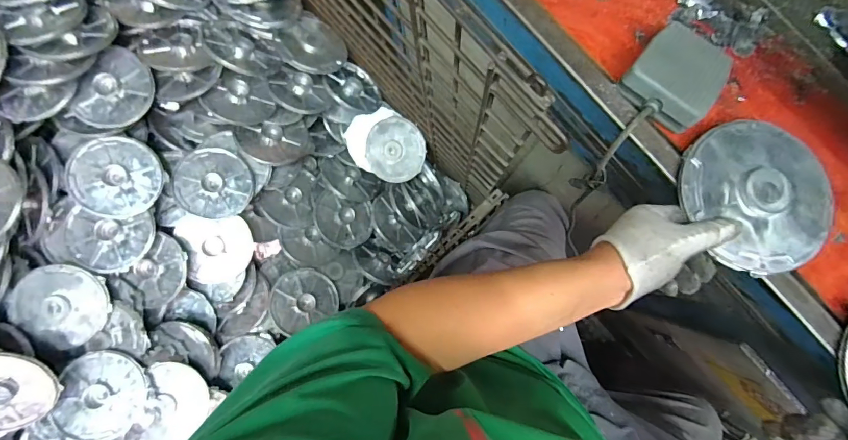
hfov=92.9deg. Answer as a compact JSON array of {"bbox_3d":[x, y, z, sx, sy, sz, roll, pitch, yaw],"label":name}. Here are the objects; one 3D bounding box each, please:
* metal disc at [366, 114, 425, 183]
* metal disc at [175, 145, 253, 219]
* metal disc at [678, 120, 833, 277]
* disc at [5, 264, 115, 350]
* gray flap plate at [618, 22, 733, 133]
[{"bbox_3d":[-0.063,-0.153,0.883,0.135,0.013,0.134,4,104,17],"label":"metal disc"},{"bbox_3d":[-0.402,-0.072,0.776,0.131,0.010,0.132,2,82,-13],"label":"metal disc"},{"bbox_3d":[0.309,-0.025,0.371,0.126,0.018,0.138,0,85,3],"label":"metal disc"},{"bbox_3d":[-0.606,0.140,0.675,0.140,0.018,0.128,1,87,-14],"label":"disc"},{"bbox_3d":[0.245,-0.143,0.385,0.083,0.036,0.096,39,88,5],"label":"gray flap plate"}]

